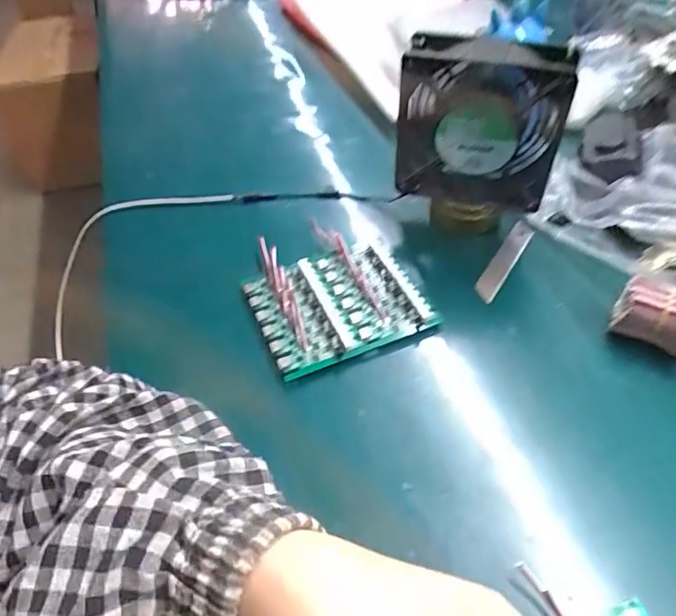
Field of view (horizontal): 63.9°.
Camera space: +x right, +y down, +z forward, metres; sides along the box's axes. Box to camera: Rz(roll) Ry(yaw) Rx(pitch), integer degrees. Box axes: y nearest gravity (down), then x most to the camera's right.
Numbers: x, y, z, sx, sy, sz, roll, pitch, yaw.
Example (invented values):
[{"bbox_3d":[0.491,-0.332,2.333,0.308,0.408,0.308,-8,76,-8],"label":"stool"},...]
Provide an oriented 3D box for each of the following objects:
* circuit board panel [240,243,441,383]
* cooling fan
[{"bbox_3d":[-0.001,-0.002,0.421,0.122,0.024,0.097,-22,50,-13],"label":"circuit board panel"},{"bbox_3d":[0.107,-0.141,0.417,0.117,0.120,0.047,10,56,14],"label":"cooling fan"}]

